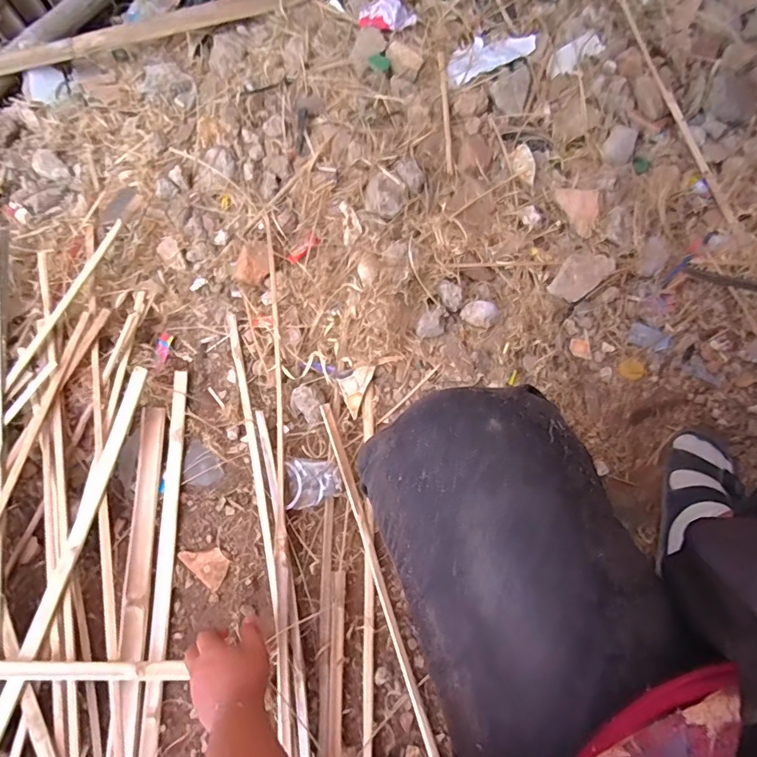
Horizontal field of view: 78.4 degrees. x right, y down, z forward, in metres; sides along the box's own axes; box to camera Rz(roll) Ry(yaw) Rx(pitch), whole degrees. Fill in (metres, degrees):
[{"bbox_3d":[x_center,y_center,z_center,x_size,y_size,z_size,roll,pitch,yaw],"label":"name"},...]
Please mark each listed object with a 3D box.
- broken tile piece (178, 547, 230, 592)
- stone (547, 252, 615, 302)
[{"bbox_3d":[-0.265,0.284,0.718,0.077,0.009,0.048,41,78,11],"label":"broken tile piece"},{"bbox_3d":[0.328,-0.168,0.763,0.103,0.059,0.065,-38,78,-10],"label":"stone"}]

